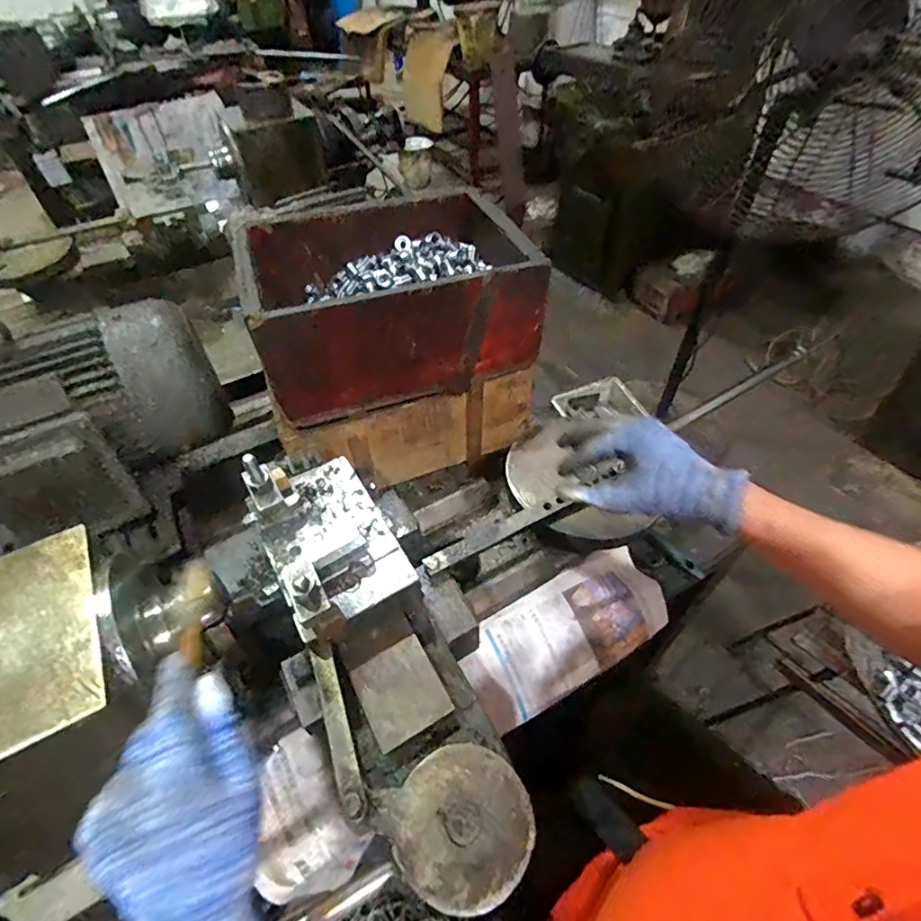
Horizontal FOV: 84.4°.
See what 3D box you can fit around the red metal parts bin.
[{"bbox_3d":[-0.089,-0.216,0.679,0.339,0.158,0.242,-15,50,-11],"label":"red metal parts bin"}]

